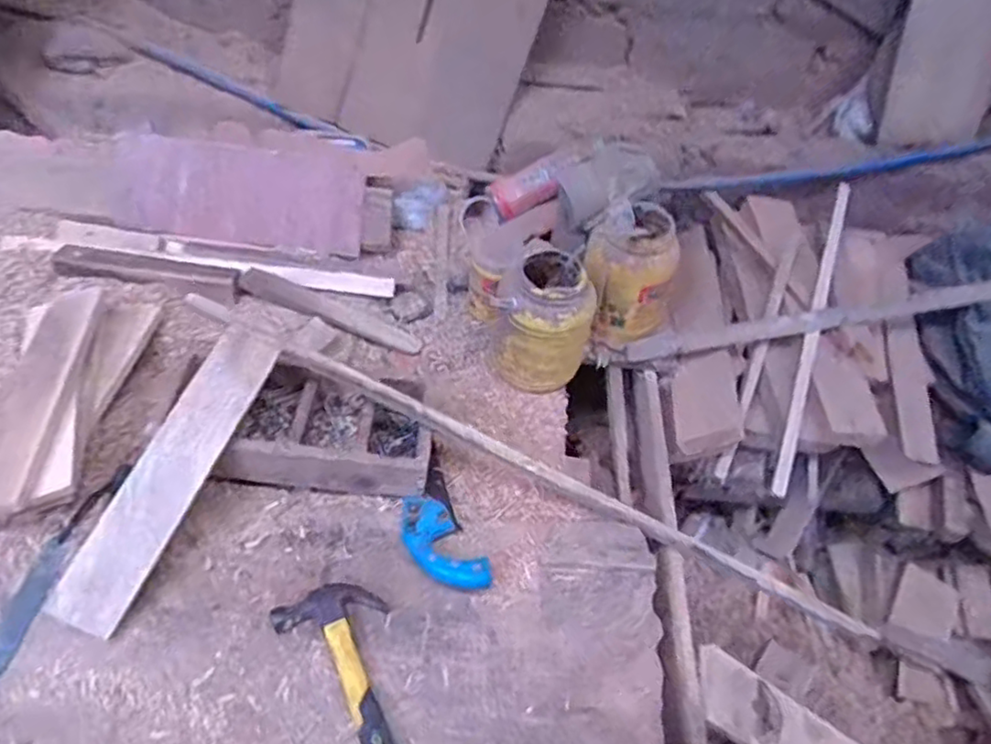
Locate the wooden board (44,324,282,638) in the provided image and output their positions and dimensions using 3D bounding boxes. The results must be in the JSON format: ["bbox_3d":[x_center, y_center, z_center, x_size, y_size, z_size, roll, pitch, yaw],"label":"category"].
[{"bbox_3d":[-0.405,0.120,0.841,0.081,0.021,0.396,24,70,3],"label":"wooden board"}]

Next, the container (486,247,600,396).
[{"bbox_3d":[0.071,-0.070,1.107,0.164,0.232,0.127,10,41,3],"label":"container"}]

